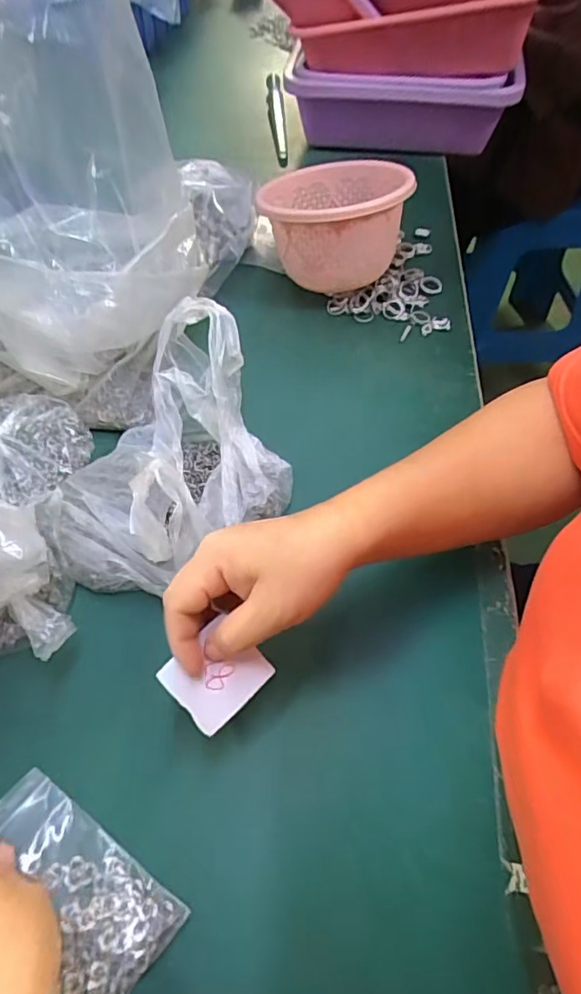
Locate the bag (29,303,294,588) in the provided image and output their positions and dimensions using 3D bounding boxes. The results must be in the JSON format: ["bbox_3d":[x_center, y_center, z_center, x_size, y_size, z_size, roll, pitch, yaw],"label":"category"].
[{"bbox_3d":[-0.098,-0.029,0.408,0.189,0.096,0.174,-30,60,-18],"label":"bag"}]

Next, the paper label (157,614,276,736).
[{"bbox_3d":[-0.043,0.102,0.323,0.052,0.004,0.048,-39,91,-20],"label":"paper label"}]

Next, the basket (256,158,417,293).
[{"bbox_3d":[0.043,-0.265,0.556,0.135,0.117,0.127,-8,56,-4],"label":"basket"}]

